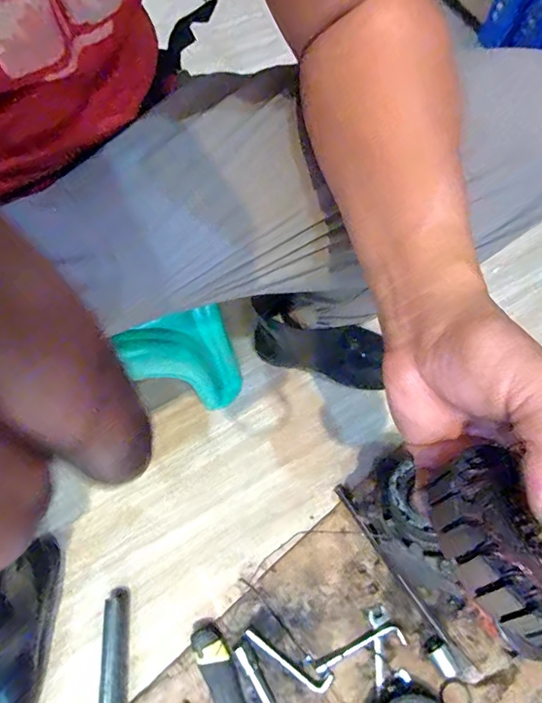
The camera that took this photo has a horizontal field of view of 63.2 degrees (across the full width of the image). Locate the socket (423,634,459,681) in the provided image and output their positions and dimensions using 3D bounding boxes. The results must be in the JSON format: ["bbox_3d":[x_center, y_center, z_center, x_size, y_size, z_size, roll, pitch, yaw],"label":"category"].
[{"bbox_3d":[0.211,0.379,0.545,0.025,0.019,0.042,-28,69,-14],"label":"socket"}]

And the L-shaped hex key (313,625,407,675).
[{"bbox_3d":[0.110,0.373,0.551,0.117,0.004,0.024,-16,67,-9],"label":"L-shaped hex key"}]

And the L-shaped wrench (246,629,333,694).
[{"bbox_3d":[0.019,0.380,0.538,0.115,0.005,0.023,24,66,9],"label":"L-shaped wrench"}]

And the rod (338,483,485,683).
[{"bbox_3d":[0.173,0.301,0.583,0.019,0.015,0.280,-32,70,-15],"label":"rod"}]

